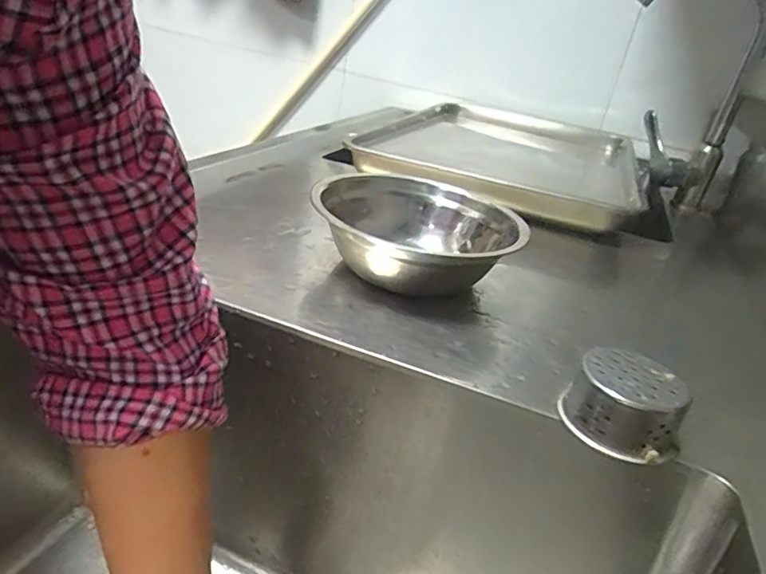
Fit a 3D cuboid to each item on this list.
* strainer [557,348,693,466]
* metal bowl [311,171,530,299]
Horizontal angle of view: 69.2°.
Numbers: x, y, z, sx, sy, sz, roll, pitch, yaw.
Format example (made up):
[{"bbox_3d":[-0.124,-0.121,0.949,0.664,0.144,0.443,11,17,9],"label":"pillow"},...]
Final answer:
[{"bbox_3d":[0.150,0.071,0.345,0.070,0.041,0.062,22,28,21],"label":"strainer"},{"bbox_3d":[0.028,-0.043,0.512,0.176,0.072,0.176,9,26,-4],"label":"metal bowl"}]

